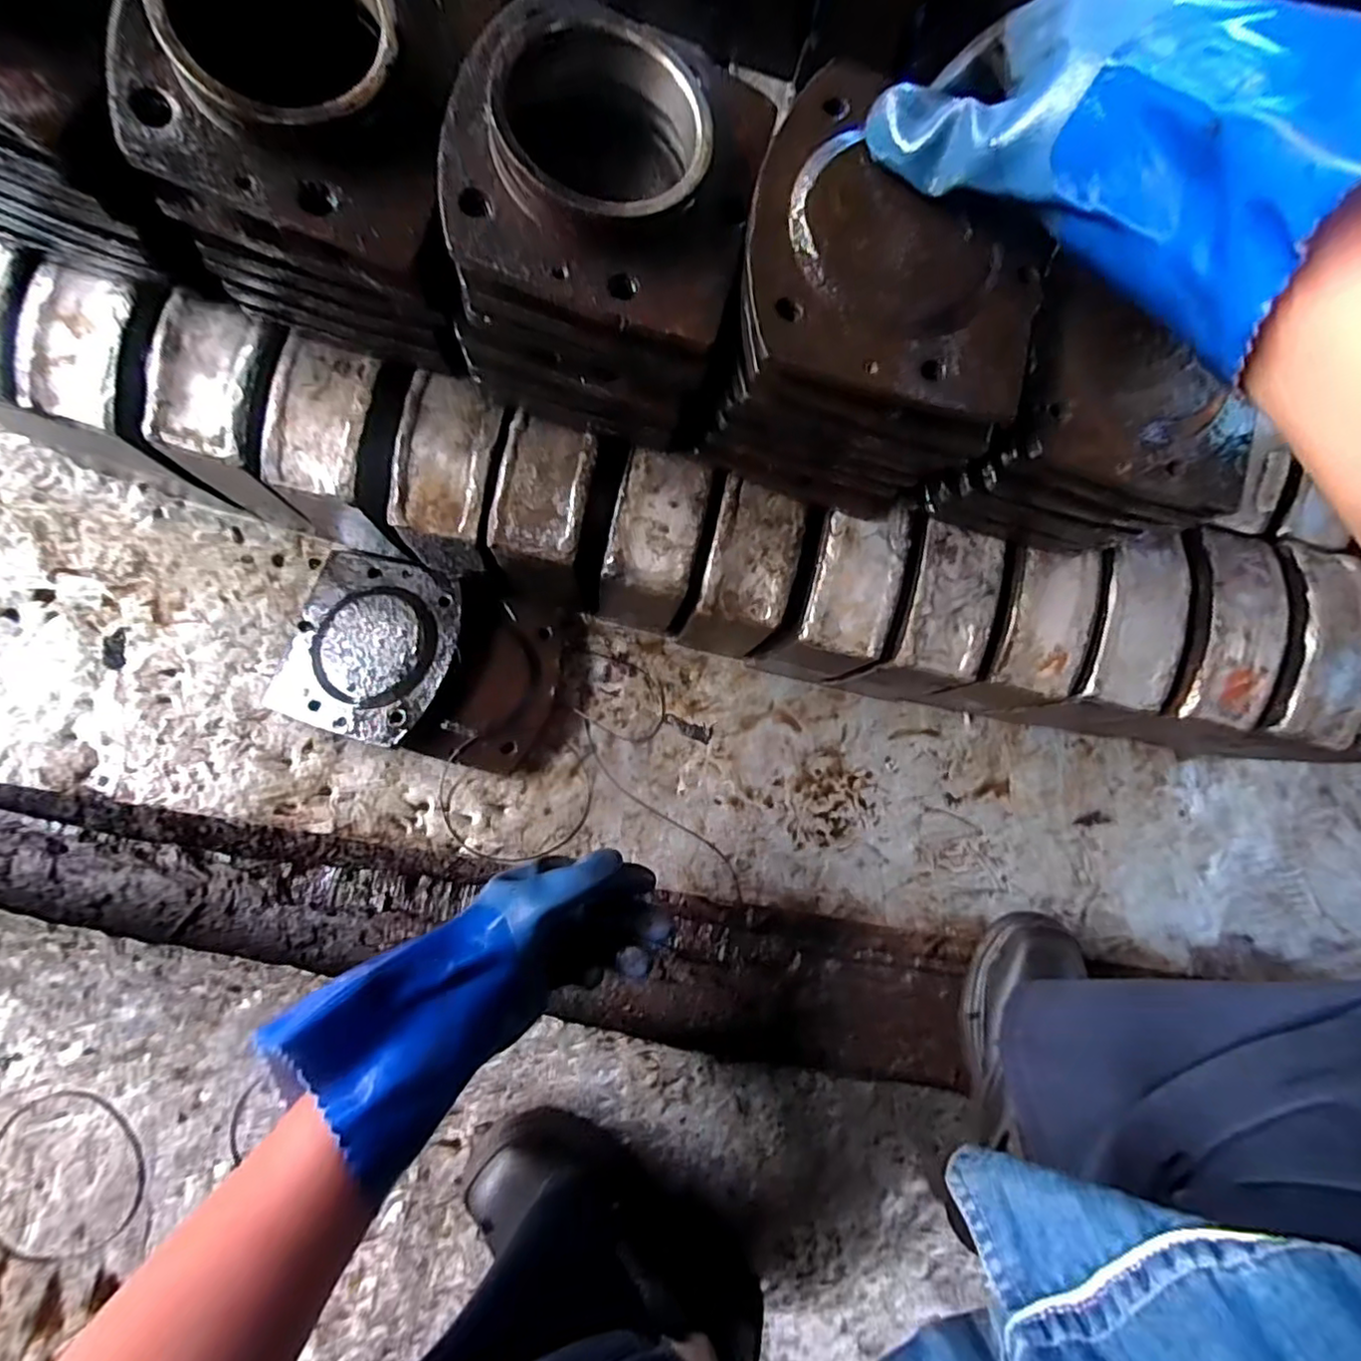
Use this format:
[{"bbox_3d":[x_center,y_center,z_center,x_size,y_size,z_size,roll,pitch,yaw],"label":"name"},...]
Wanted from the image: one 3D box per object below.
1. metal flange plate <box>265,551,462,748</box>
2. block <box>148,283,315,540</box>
[{"bbox_3d":[-0.269,-0.032,0.548,0.151,0.024,0.157,13,79,2],"label":"metal flange plate"},{"bbox_3d":[-0.322,-0.192,0.489,0.074,0.169,0.096,15,83,-4],"label":"block"}]

